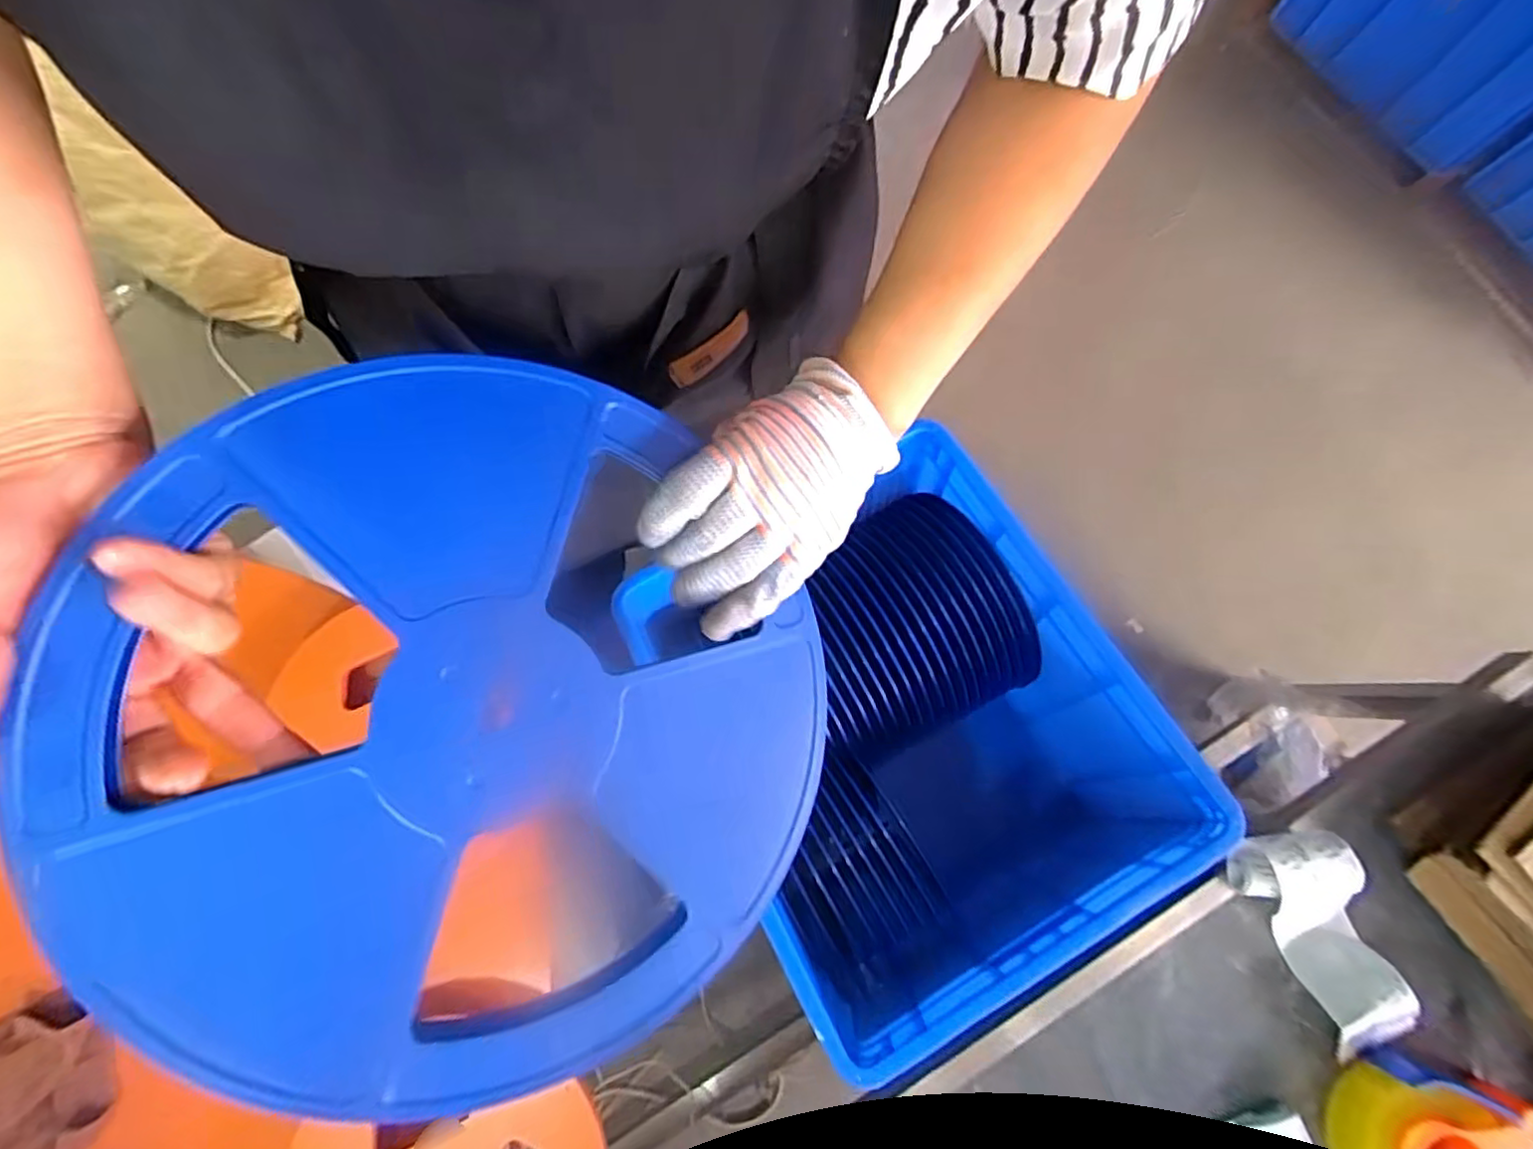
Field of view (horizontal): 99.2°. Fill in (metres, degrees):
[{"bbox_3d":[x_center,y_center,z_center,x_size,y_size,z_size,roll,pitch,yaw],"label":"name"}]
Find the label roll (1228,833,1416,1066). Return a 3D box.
[{"bbox_3d":[0.558,0.363,0.652,0.104,0.053,0.211,-19,80,-4],"label":"label roll"}]

